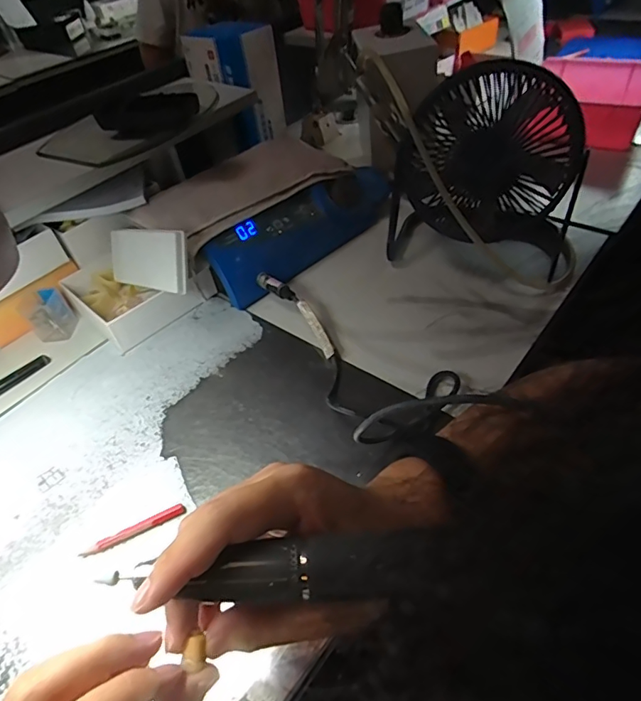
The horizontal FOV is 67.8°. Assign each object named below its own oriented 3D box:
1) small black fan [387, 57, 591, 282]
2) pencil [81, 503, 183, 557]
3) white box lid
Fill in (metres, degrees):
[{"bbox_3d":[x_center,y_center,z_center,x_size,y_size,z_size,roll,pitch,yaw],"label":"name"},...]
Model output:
[{"bbox_3d":[0.173,-0.179,0.496,0.173,0.177,0.149,20,53,27],"label":"small black fan"},{"bbox_3d":[-0.138,0.133,0.352,0.076,0.004,0.008,-23,47,-13],"label":"pencil"},{"bbox_3d":[-0.183,-0.096,0.499,0.138,0.060,0.008,15,20,41],"label":"white box lid"}]

